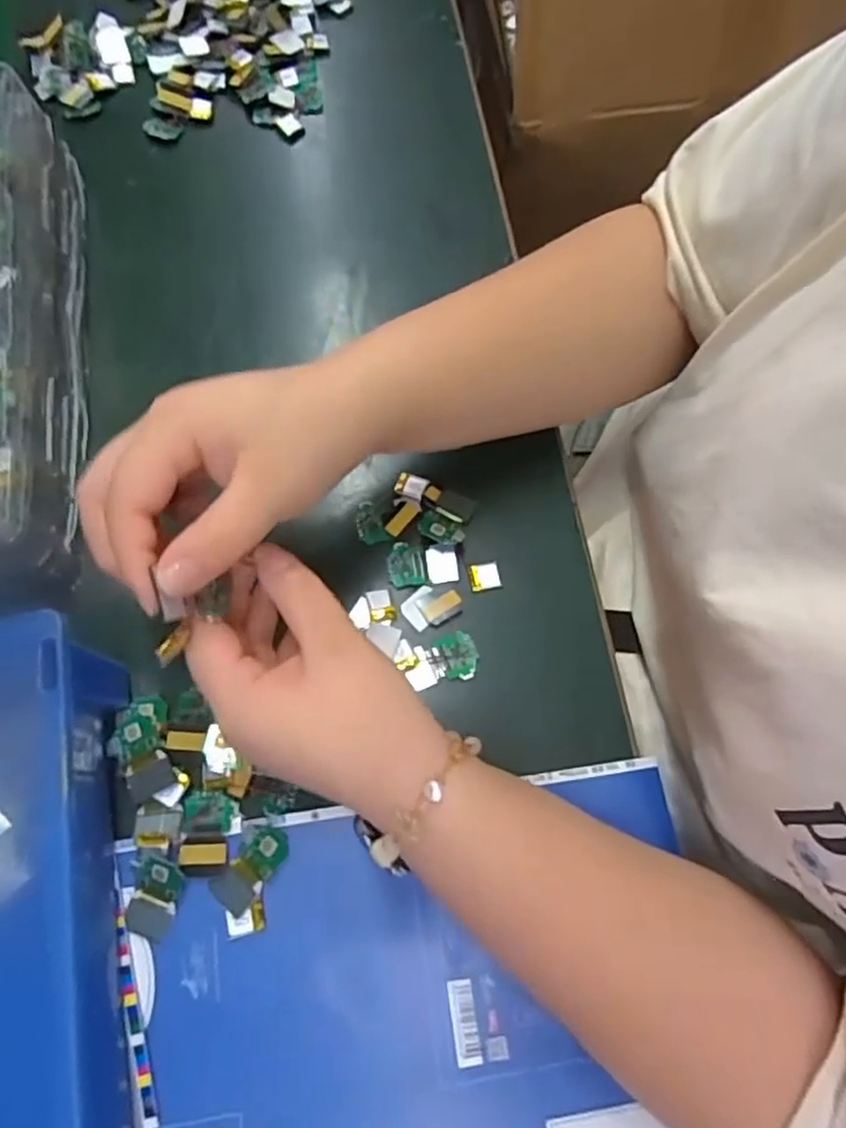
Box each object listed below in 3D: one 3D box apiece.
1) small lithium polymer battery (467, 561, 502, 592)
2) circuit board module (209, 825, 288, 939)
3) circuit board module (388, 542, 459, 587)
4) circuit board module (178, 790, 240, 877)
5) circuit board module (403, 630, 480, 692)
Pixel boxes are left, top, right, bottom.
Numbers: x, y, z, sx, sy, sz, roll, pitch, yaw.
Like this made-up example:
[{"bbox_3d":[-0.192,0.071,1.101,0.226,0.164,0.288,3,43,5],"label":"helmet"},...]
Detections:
[{"bbox_3d":[0.034,0.007,0.379,0.017,0.006,0.015,-8,71,-5],"label":"small lithium polymer battery"},{"bbox_3d":[-0.083,0.147,0.322,0.028,0.006,0.047,14,70,3],"label":"circuit board module"},{"bbox_3d":[0.000,0.000,0.380,0.038,0.005,0.023,-1,70,-3],"label":"circuit board module"},{"bbox_3d":[-0.103,0.128,0.327,0.025,0.004,0.037,-1,70,-2],"label":"circuit board module"},{"bbox_3d":[0.011,0.051,0.361,0.038,0.004,0.025,-18,72,-8],"label":"circuit board module"}]

